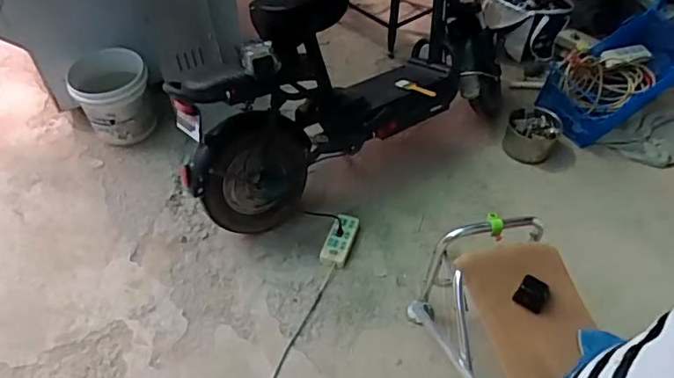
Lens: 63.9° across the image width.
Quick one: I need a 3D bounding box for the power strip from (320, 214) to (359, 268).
[{"bbox_3d":[0.011,0.158,1.725,0.084,0.041,0.195,17,51,9],"label":"power strip"}]

